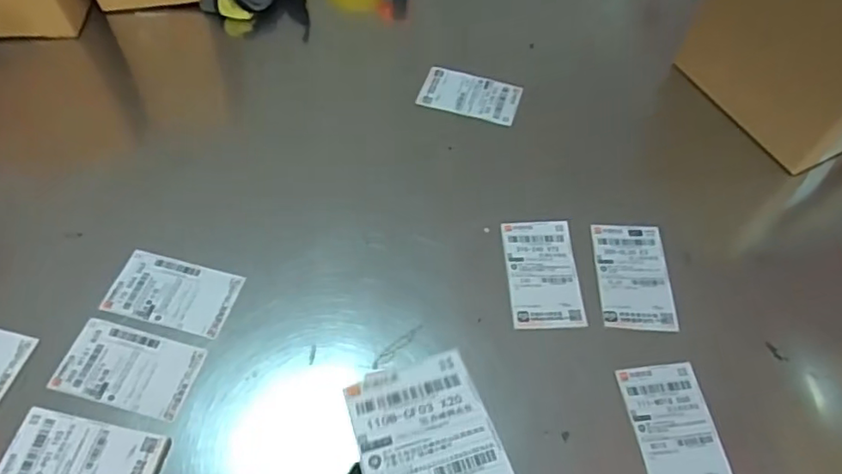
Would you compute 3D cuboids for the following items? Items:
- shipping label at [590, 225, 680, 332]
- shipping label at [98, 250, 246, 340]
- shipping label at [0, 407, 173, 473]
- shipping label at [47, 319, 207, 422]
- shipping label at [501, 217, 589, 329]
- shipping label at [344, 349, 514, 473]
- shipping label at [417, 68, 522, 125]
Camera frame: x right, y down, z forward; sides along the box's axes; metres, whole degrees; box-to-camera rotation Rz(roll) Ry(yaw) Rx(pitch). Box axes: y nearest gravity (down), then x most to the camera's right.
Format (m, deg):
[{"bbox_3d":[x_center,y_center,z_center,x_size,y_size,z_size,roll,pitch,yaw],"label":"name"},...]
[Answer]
[{"bbox_3d":[0.233,0.041,0.641,0.075,0.008,0.131,-1,56,5],"label":"shipping label"},{"bbox_3d":[-0.263,0.060,0.622,0.128,0.009,0.076,12,57,7],"label":"shipping label"},{"bbox_3d":[-0.300,0.203,0.515,0.132,0.014,0.077,10,57,5],"label":"shipping label"},{"bbox_3d":[-0.286,0.129,0.571,0.126,0.009,0.076,12,57,7],"label":"shipping label"},{"bbox_3d":[0.134,0.039,0.641,0.077,0.005,0.129,-1,60,-1],"label":"shipping label"},{"bbox_3d":[0.008,0.123,0.317,0.073,0.027,0.125,-14,57,-11],"label":"shipping label"},{"bbox_3d":[0.068,-0.193,0.794,0.131,0.004,0.074,17,61,9],"label":"shipping label"}]

